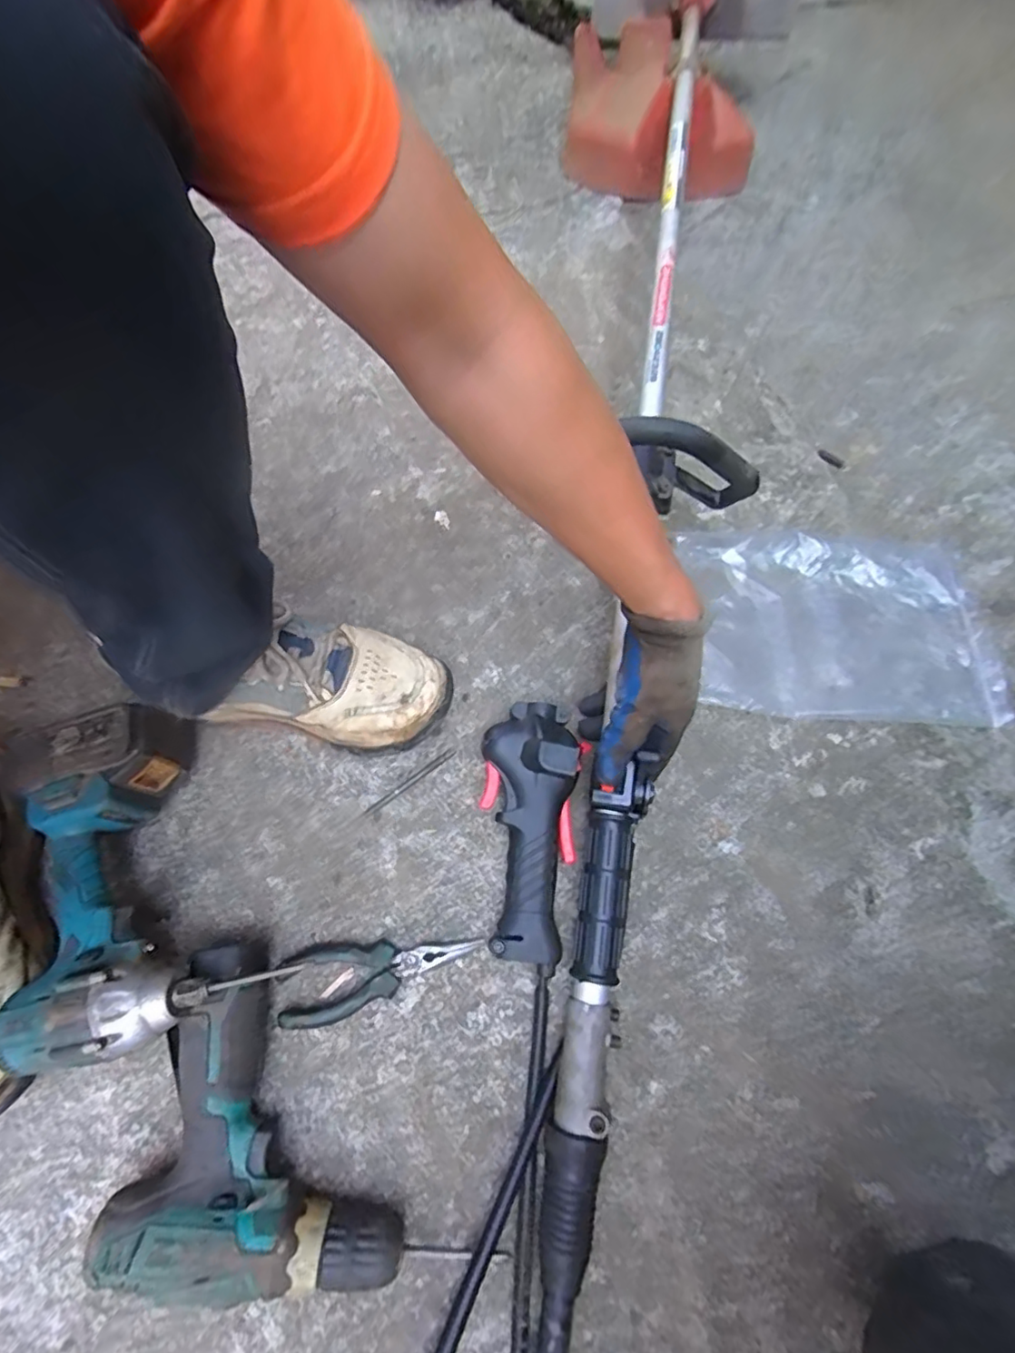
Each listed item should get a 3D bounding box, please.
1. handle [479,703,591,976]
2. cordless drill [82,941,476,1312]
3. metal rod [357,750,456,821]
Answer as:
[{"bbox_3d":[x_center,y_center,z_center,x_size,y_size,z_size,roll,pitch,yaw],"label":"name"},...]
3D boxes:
[{"bbox_3d":[0.012,0.126,0.484,0.083,0.059,0.205,9,66,3],"label":"handle"},{"bbox_3d":[-0.179,0.331,0.391,0.244,0.060,0.153,43,67,14],"label":"cordless drill"},{"bbox_3d":[-0.090,0.097,0.524,0.101,0.004,0.007,-36,70,-14],"label":"metal rod"}]

